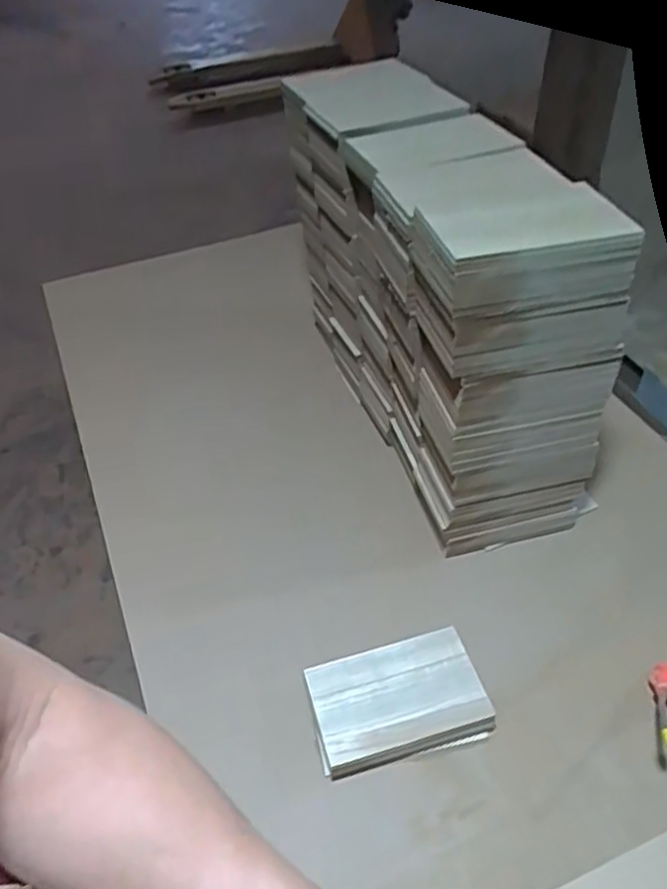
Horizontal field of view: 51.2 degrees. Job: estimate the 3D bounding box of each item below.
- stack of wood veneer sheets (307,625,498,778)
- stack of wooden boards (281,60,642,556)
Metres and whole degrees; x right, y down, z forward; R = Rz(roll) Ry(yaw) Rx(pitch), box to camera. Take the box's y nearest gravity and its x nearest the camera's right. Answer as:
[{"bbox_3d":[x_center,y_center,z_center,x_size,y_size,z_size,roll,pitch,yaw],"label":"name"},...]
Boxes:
[{"bbox_3d":[0.060,0.246,0.672,0.159,0.042,0.100,-11,45,-10],"label":"stack of wood veneer sheets"},{"bbox_3d":[0.120,-0.171,0.839,0.195,0.377,0.507,-13,45,-12],"label":"stack of wooden boards"}]

